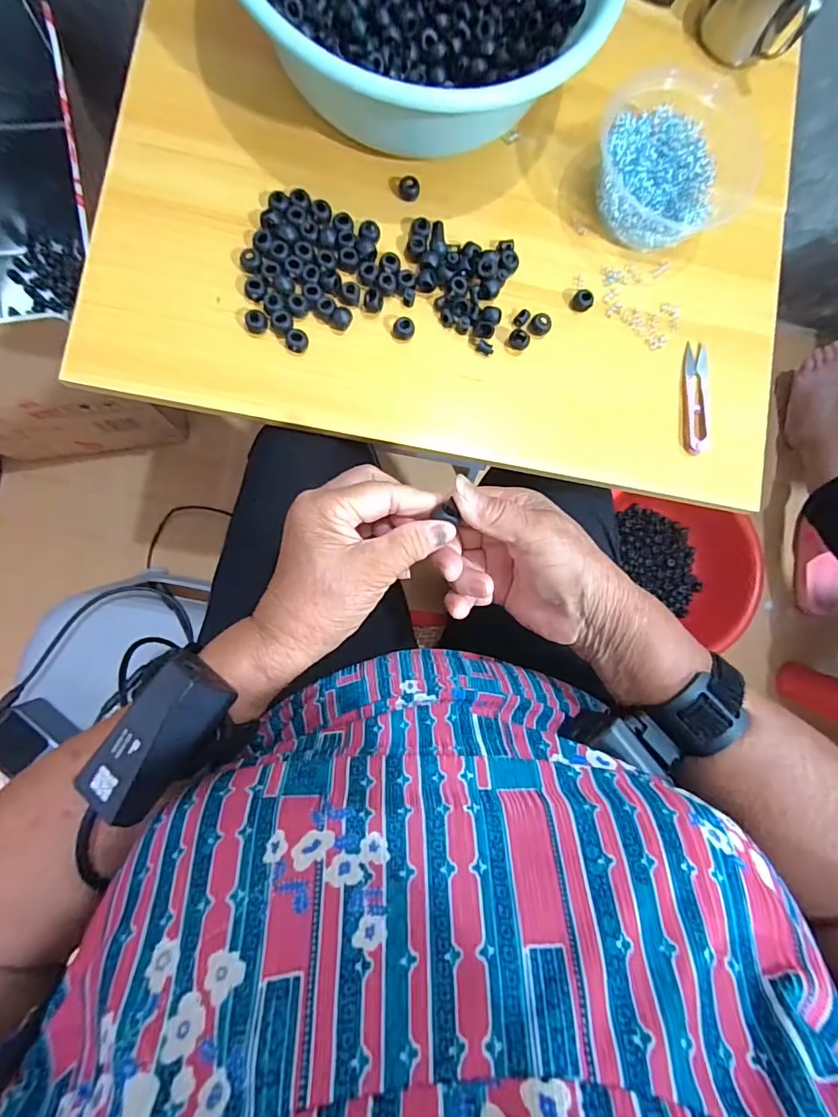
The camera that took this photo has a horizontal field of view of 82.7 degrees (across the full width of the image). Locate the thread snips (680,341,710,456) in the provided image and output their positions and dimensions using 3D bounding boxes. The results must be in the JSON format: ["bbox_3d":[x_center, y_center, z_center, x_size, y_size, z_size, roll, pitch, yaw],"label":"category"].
[{"bbox_3d":[0.251,-0.145,0.433,0.023,0.013,0.101,3,86,-8],"label":"thread snips"}]

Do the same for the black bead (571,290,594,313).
[{"bbox_3d":[0.145,-0.228,0.420,0.018,0.016,0.015,44,82,-4],"label":"black bead"}]

